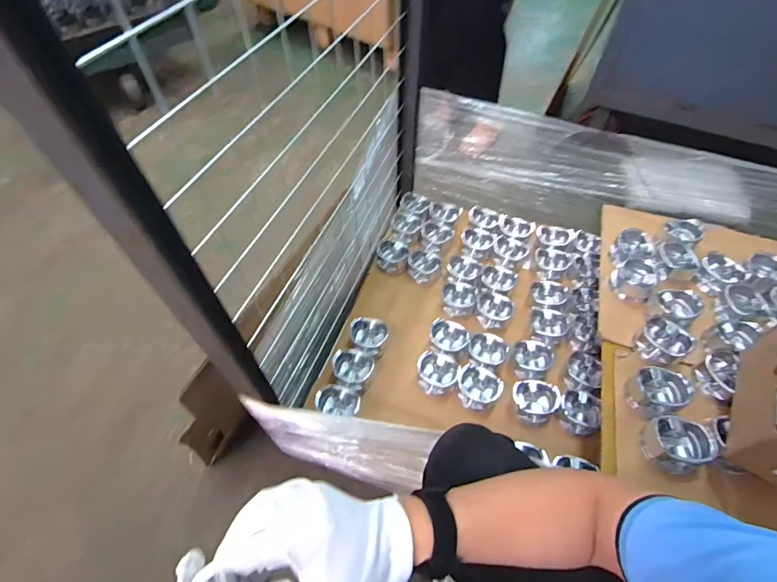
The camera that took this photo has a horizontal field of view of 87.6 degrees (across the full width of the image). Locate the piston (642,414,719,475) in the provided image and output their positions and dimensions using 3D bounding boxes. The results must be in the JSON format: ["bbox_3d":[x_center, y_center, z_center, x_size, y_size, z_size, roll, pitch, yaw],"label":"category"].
[{"bbox_3d":[0.406,0.216,0.570,0.071,0.045,0.069,21,57,14],"label":"piston"}]

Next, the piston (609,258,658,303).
[{"bbox_3d":[0.459,-0.019,0.759,0.078,0.047,0.072,0,54,0],"label":"piston"}]

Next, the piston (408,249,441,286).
[{"bbox_3d":[0.081,-0.057,0.926,0.072,0.052,0.076,0,54,0],"label":"piston"}]

